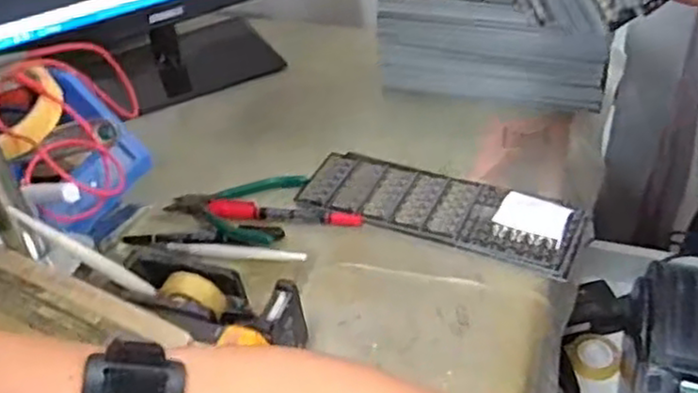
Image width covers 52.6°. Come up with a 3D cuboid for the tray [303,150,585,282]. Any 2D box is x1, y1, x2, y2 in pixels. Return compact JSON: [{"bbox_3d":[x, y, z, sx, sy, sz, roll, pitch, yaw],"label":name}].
[{"bbox_3d":[0.076,0.009,0.603,0.237,0.015,0.082,15,44,23],"label":"tray"}]

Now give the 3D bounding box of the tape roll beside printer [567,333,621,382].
[{"bbox_3d":[0.255,0.166,0.734,0.050,0.025,0.040,13,43,21],"label":"tape roll beside printer"}]

